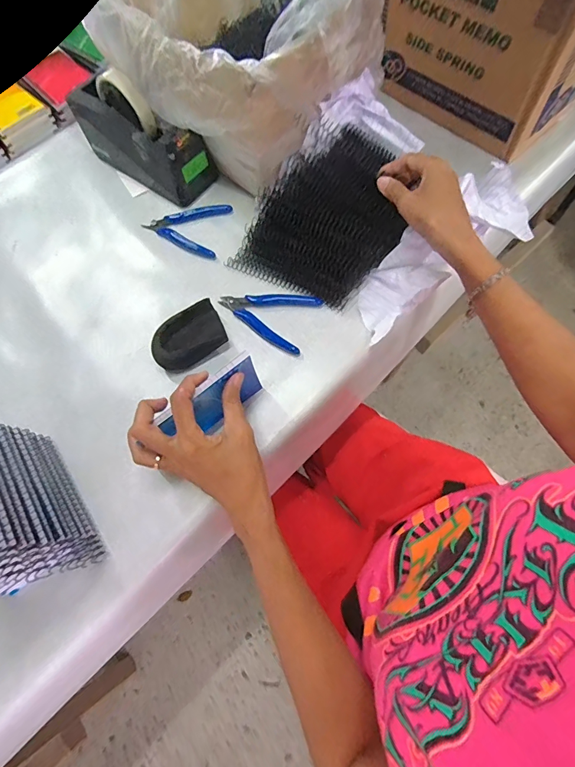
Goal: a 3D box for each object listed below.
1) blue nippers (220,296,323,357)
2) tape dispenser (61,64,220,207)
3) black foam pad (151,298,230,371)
[{"bbox_3d":[-0.028,-0.087,0.488,0.118,0.006,0.079,19,70,10],"label":"blue nippers"},{"bbox_3d":[-0.199,-0.343,0.546,0.195,0.109,0.074,34,73,15],"label":"tape dispenser"},{"bbox_3d":[-0.118,-0.055,0.470,0.088,0.026,0.052,-36,71,-12],"label":"black foam pad"}]

